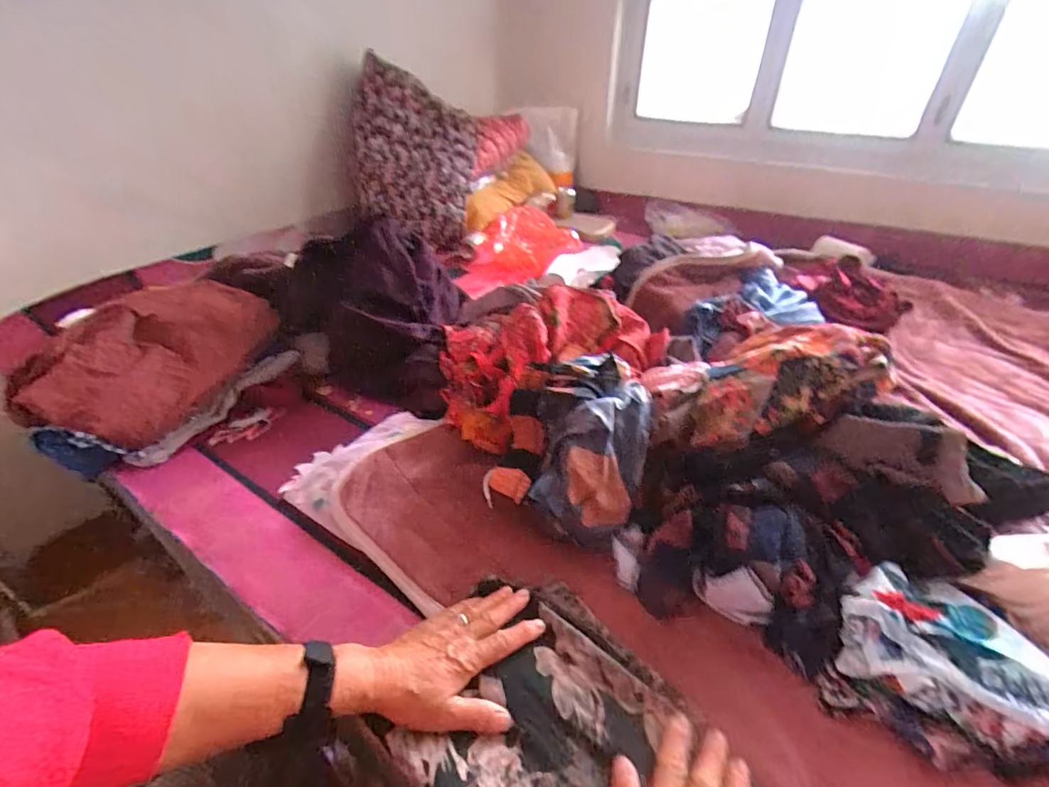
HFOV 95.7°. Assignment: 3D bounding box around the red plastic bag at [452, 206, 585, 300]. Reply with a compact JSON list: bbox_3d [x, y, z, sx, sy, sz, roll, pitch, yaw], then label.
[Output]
[{"bbox_3d":[-0.032,-0.397,1.342,0.213,0.163,0.317,22,41,27],"label":"red plastic bag"}]

